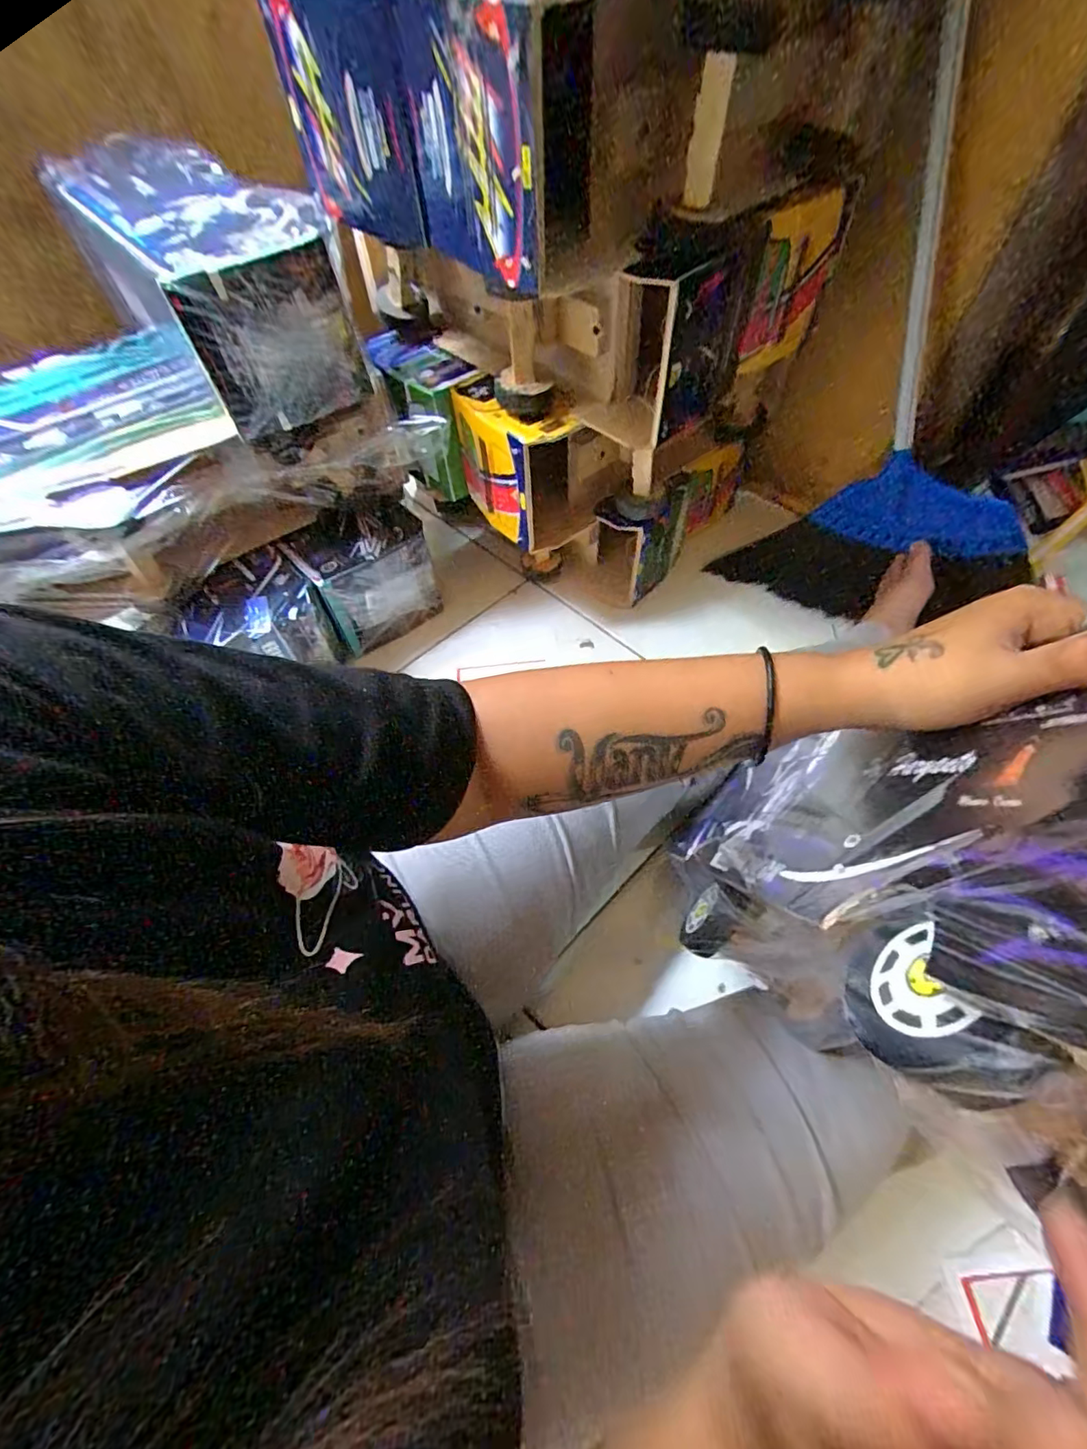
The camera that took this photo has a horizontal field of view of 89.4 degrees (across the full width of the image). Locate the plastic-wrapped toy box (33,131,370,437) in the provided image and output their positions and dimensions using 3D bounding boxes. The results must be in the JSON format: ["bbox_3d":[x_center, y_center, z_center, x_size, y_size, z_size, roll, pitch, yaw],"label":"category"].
[{"bbox_3d":[-0.339,-0.463,0.574,0.166,0.138,0.378,-38,63,-19],"label":"plastic-wrapped toy box"}]

